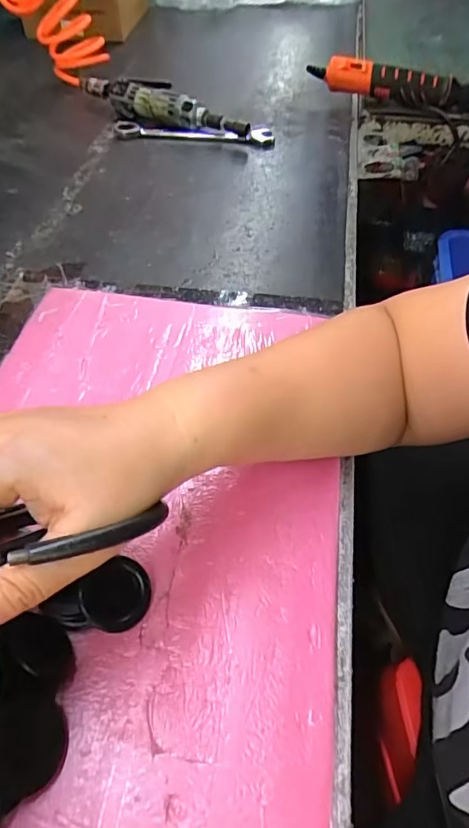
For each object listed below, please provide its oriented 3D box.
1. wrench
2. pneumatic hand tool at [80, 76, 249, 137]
[{"bbox_3d":[-0.056,-0.394,0.723,0.224,0.015,0.043,1,51,-2],"label":"wrench"},{"bbox_3d":[-0.107,-0.432,0.724,0.268,0.047,0.049,24,54,16],"label":"pneumatic hand tool"}]

